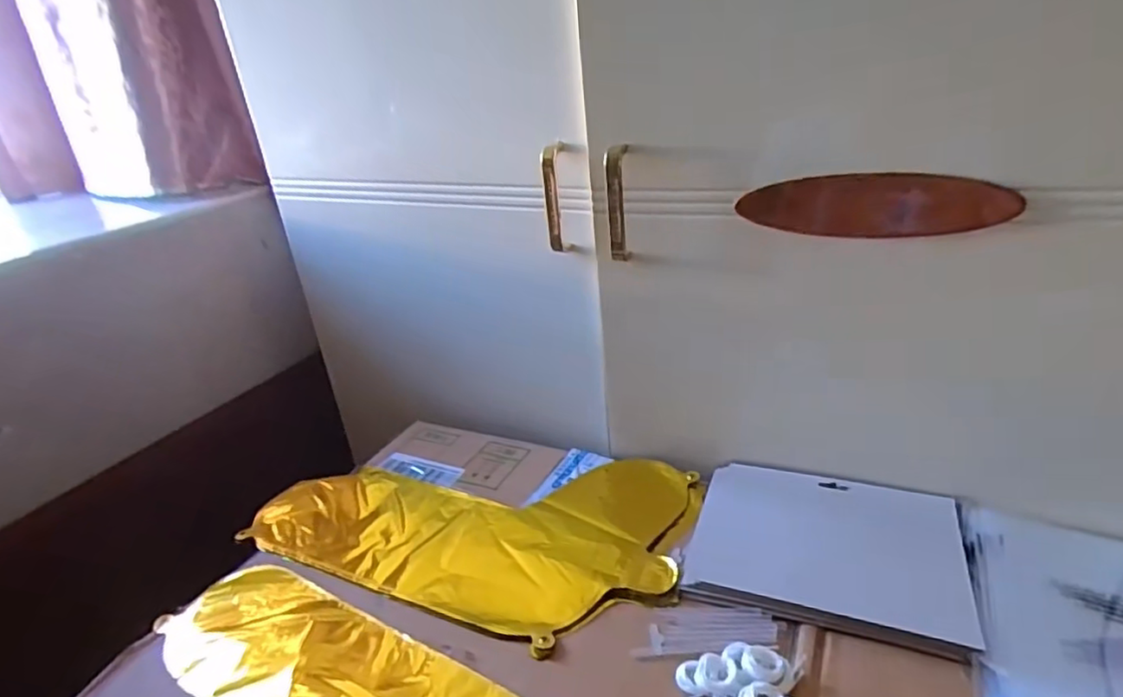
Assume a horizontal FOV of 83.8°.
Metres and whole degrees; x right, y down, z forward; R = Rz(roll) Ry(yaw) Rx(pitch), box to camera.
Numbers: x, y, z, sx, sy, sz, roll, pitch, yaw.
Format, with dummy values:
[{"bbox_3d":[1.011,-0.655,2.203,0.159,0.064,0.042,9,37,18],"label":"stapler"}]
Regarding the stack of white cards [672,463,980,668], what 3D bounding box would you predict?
[{"bbox_3d":[0.220,0.163,0.524,0.205,0.012,0.165,6,29,23],"label":"stack of white cards"}]

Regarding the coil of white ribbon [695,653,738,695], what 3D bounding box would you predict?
[{"bbox_3d":[0.103,0.219,0.420,0.025,0.015,0.023,-5,26,2],"label":"coil of white ribbon"}]

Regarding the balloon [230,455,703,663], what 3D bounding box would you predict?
[{"bbox_3d":[-0.084,0.159,0.600,0.399,0.015,0.226,5,28,21],"label":"balloon"}]

